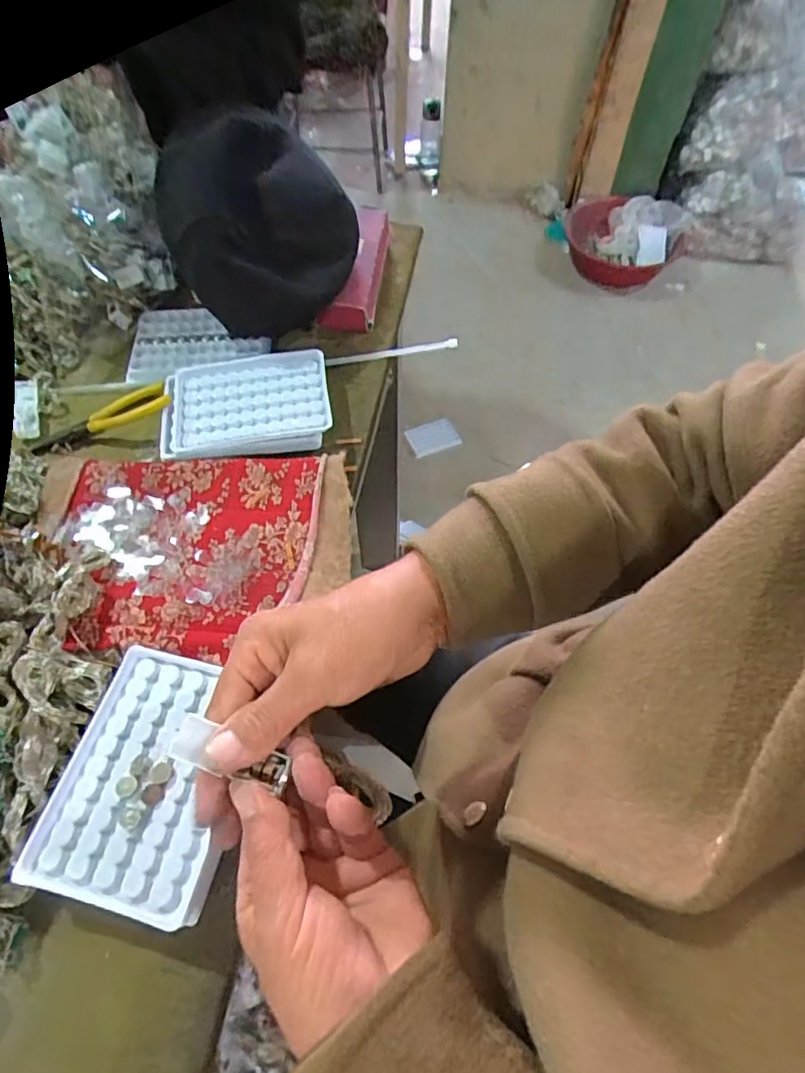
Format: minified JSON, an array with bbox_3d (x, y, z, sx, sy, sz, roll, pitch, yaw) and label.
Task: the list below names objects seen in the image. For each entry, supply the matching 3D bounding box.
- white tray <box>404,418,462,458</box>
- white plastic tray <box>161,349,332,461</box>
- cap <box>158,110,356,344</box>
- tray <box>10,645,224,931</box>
[{"bbox_3d":[0.078,-0.248,1.386,0.122,0.015,0.077,-18,81,-5],"label":"white tray"},{"bbox_3d":[-0.132,-0.115,0.470,0.137,0.014,0.101,-7,59,-6],"label":"white plastic tray"},{"bbox_3d":[-0.124,-0.279,0.502,0.154,0.136,0.168,-4,59,-4],"label":"cap"},{"bbox_3d":[-0.140,0.133,0.314,0.097,0.017,0.127,12,59,6],"label":"tray"}]

